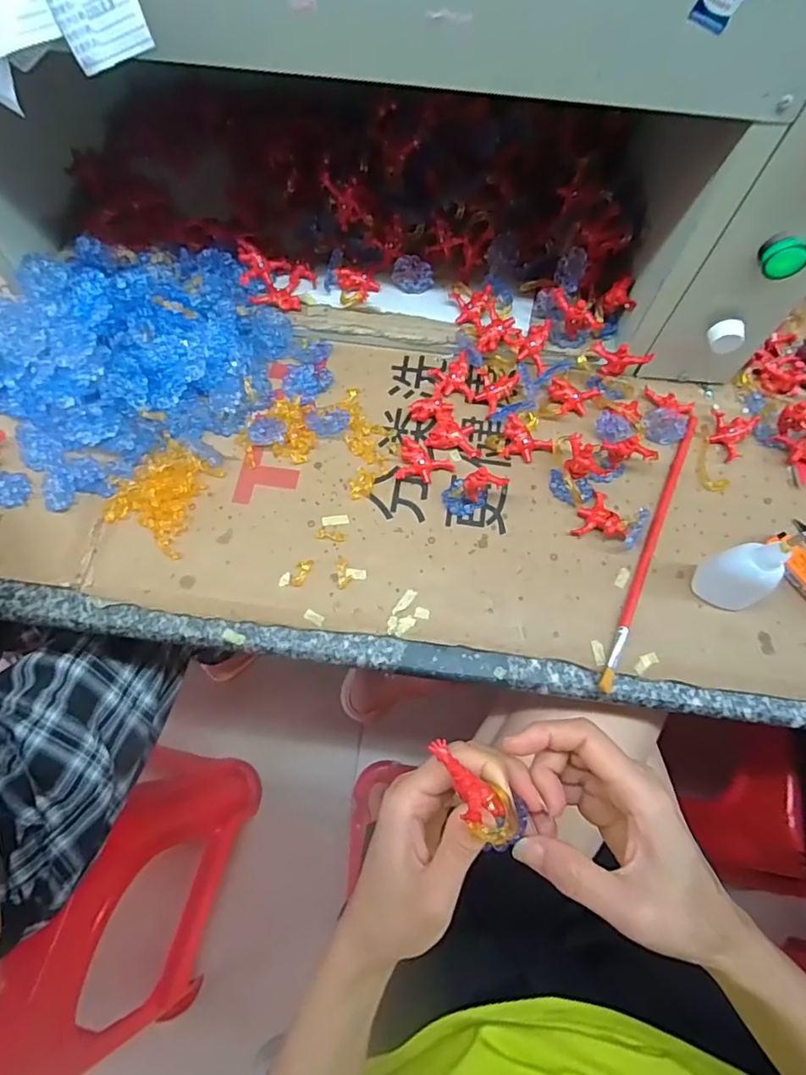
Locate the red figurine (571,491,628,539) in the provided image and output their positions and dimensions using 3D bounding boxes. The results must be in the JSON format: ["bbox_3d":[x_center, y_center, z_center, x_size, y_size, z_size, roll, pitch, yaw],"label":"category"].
[{"bbox_3d":[0.160,-0.020,0.431,0.039,0.016,0.042,10,69,3],"label":"red figurine"}]

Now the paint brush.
[{"bbox_3d":[0.198,0.005,0.424,0.014,0.012,0.248,25,70,9],"label":"paint brush"}]

